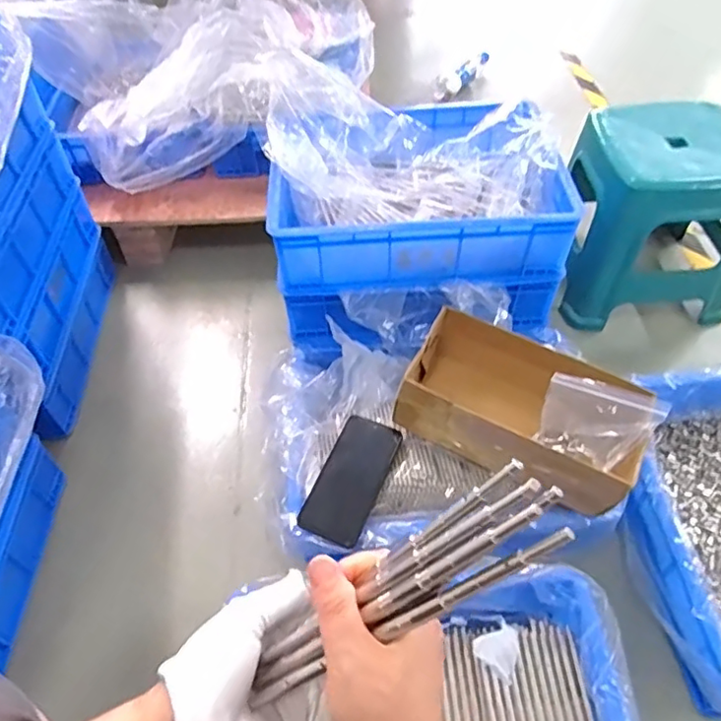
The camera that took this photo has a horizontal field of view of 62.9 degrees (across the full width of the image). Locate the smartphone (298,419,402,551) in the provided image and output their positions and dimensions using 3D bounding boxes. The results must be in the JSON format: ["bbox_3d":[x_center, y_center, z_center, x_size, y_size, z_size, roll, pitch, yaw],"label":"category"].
[{"bbox_3d":[-0.010,0.149,0.745,0.076,0.011,0.164,28,62,1],"label":"smartphone"}]

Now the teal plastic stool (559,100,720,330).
[{"bbox_3d":[0.504,-0.251,1.015,0.274,0.259,0.276,2,51,5],"label":"teal plastic stool"}]

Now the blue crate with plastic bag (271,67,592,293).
[{"bbox_3d":[0.073,-0.266,0.854,0.401,0.166,0.296,-4,51,0],"label":"blue crate with plastic bag"}]

